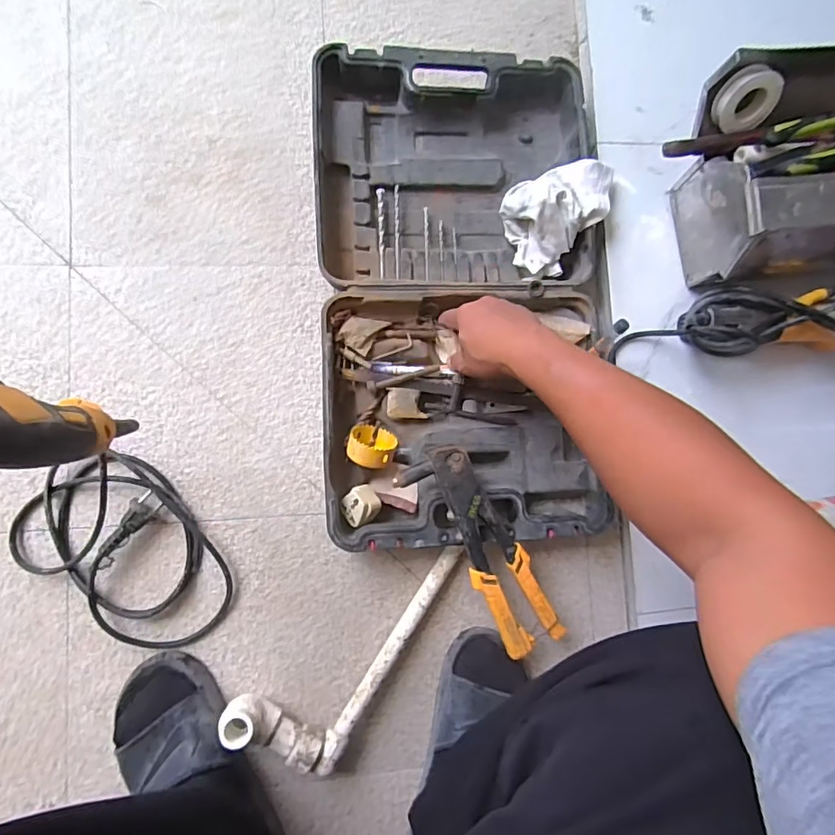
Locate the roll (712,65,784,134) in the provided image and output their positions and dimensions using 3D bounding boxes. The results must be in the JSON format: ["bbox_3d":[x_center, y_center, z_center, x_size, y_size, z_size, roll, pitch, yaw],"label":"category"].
[{"bbox_3d":[0.379,-0.367,0.594,0.073,0.063,0.022,-5,41,-9],"label":"roll"}]

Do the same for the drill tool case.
[{"bbox_3d":[0.064,-0.156,0.619,0.350,0.058,0.585,-3,85,-7],"label":"drill tool case"}]

